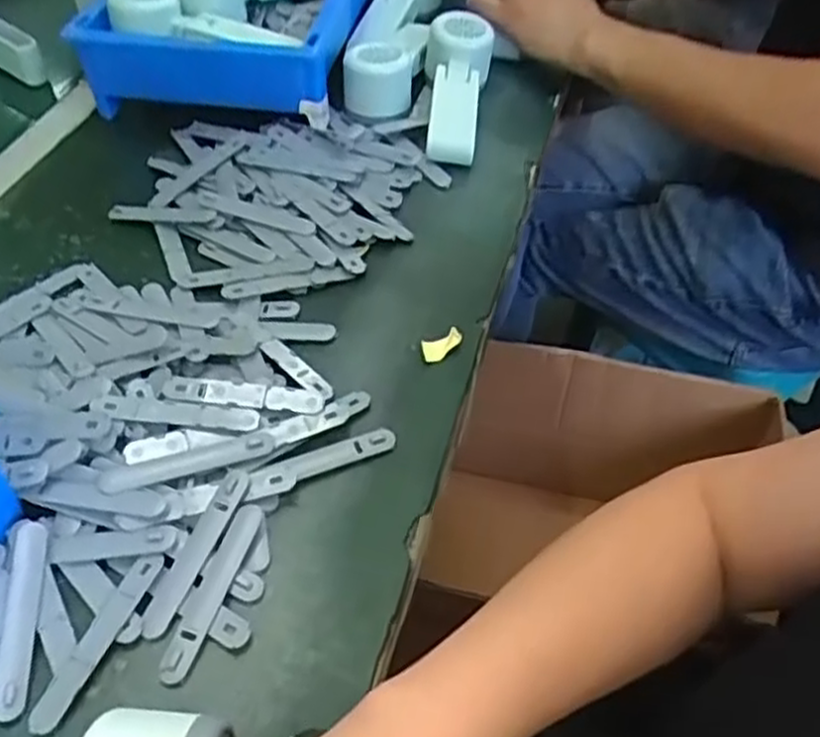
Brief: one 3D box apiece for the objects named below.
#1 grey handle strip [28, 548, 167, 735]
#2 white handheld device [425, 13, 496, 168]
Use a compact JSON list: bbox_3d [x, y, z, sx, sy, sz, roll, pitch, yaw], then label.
[{"bbox_3d":[-0.154,0.132,0.386,0.016,0.008,0.093,17,51,16],"label":"grey handle strip"},{"bbox_3d":[0.040,-0.242,0.684,0.058,0.040,0.166,4,63,5],"label":"white handheld device"}]

